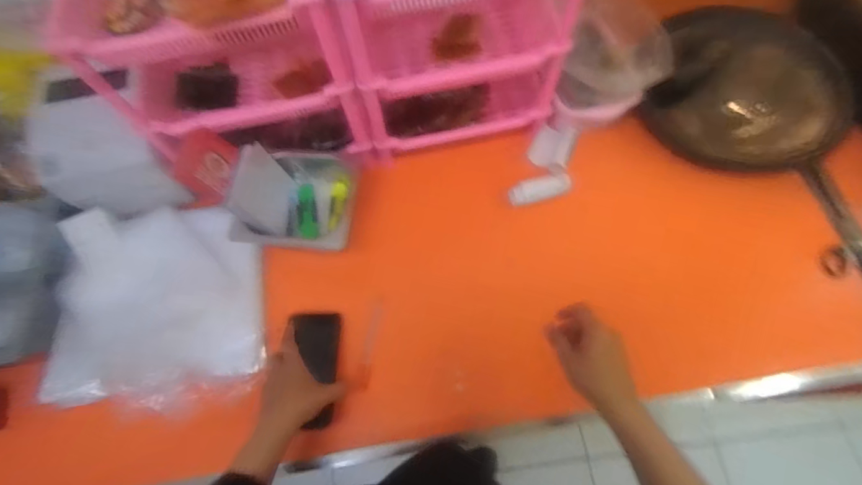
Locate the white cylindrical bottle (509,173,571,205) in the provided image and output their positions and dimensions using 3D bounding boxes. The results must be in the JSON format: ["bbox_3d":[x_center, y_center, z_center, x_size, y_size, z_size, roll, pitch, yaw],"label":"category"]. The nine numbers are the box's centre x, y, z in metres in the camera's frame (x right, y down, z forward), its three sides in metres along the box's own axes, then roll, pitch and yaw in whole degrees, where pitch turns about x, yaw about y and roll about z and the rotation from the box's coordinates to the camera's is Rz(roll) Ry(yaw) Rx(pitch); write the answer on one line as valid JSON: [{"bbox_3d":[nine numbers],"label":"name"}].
[{"bbox_3d":[0.179,-0.086,0.693,0.097,0.029,0.031,-11,66,-1],"label":"white cylindrical bottle"}]

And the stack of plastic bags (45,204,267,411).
[{"bbox_3d":[-0.395,0.088,0.626,0.270,0.033,0.299,-5,65,-14],"label":"stack of plastic bags"}]

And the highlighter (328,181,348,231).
[{"bbox_3d":[-0.153,-0.060,0.684,0.019,0.017,0.080,12,90,8],"label":"highlighter"}]

